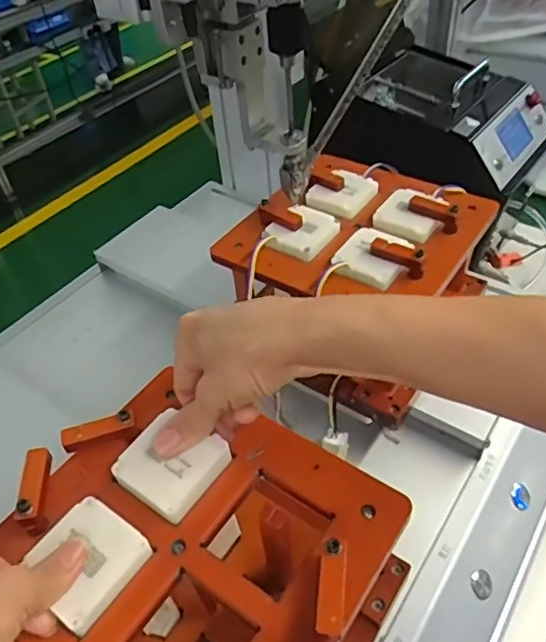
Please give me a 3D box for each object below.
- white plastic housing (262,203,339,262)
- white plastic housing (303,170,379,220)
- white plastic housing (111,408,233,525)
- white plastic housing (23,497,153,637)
[{"bbox_3d":[0.025,-0.078,0.481,0.052,0.013,0.056,22,51,24],"label":"white plastic housing"},{"bbox_3d":[0.063,-0.118,0.517,0.058,0.012,0.053,23,52,25],"label":"white plastic housing"},{"bbox_3d":[-0.059,0.083,0.327,0.051,0.013,0.052,25,53,27],"label":"white plastic housing"},{"bbox_3d":[-0.098,0.124,0.294,0.052,0.008,0.051,26,53,27],"label":"white plastic housing"}]

